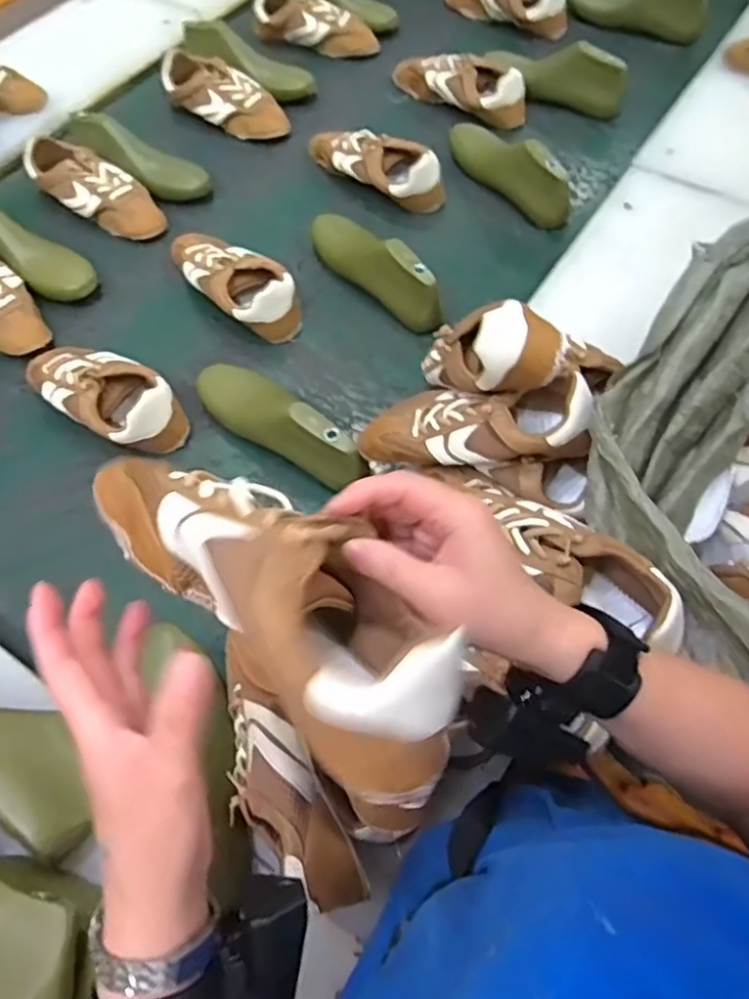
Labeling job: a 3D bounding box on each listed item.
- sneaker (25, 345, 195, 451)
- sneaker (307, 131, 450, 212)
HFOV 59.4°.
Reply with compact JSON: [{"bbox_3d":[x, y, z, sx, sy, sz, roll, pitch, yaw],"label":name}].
[{"bbox_3d":[-0.331,-0.135,0.800,0.226,0.060,0.104,33,69,16],"label":"sneaker"},{"bbox_3d":[-0.012,-0.514,0.997,0.247,0.069,0.079,32,69,16],"label":"sneaker"}]

